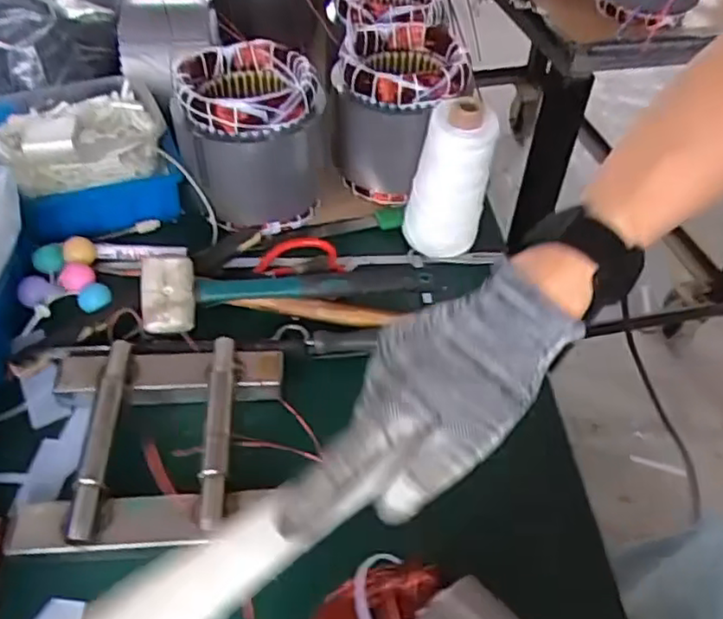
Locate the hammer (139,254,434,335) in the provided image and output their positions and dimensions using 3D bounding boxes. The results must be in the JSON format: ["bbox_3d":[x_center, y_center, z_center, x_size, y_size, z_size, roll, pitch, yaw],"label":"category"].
[{"bbox_3d":[-0.067,-0.027,0.639,0.278,0.045,0.077,-9,48,-12],"label":"hammer"}]

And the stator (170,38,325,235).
[{"bbox_3d":[-0.115,-0.185,0.716,0.146,0.159,0.134,-2,46,-6],"label":"stator"}]

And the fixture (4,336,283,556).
[{"bbox_3d":[-0.165,0.104,0.538,0.191,0.050,0.182,0,46,-3],"label":"fixture"}]

